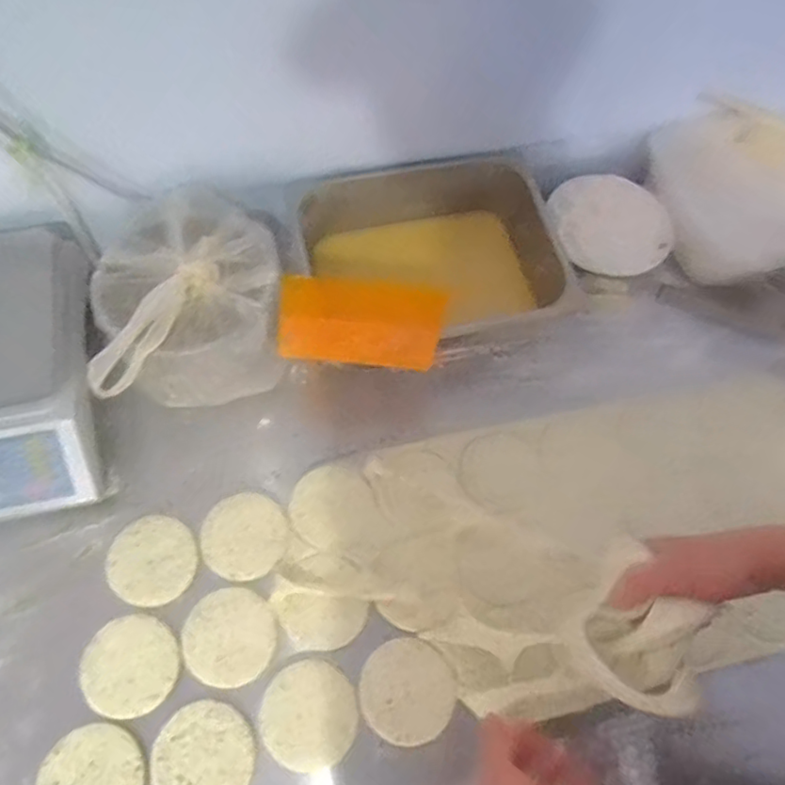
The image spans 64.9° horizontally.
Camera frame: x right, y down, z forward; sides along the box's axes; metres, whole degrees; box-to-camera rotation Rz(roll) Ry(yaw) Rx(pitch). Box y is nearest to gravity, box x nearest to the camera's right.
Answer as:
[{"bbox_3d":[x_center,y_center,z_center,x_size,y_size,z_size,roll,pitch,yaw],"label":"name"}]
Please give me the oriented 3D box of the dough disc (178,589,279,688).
[{"bbox_3d":[-0.170,0.254,0.645,0.096,0.006,0.092,0,64,-1],"label":"dough disc"}]

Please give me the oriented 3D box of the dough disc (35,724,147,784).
[{"bbox_3d":[-0.286,0.371,0.587,0.100,0.014,0.092,0,64,-1],"label":"dough disc"}]

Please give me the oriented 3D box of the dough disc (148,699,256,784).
[{"bbox_3d":[-0.184,0.352,0.597,0.095,0.006,0.093,0,64,-1],"label":"dough disc"}]

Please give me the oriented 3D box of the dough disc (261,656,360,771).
[{"bbox_3d":[-0.084,0.321,0.617,0.093,0.006,0.094,0,64,-1],"label":"dough disc"}]

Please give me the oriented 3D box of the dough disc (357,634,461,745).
[{"bbox_3d":[0.015,0.302,0.628,0.095,0.011,0.093,34,68,14],"label":"dough disc"}]

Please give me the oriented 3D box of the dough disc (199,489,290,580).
[{"bbox_3d":[-0.164,0.159,0.689,0.091,0.011,0.094,0,64,-1],"label":"dough disc"}]

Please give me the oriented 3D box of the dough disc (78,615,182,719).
[{"bbox_3d":[-0.268,0.279,0.630,0.097,0.014,0.094,0,64,-1],"label":"dough disc"}]

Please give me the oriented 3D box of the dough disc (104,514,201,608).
[{"bbox_3d":[-0.263,0.184,0.679,0.096,0.007,0.091,0,64,-1],"label":"dough disc"}]

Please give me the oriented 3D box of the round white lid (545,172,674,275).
[{"bbox_3d":[0.299,-0.231,0.850,0.172,0.013,0.163,4,71,-13],"label":"round white lid"}]

